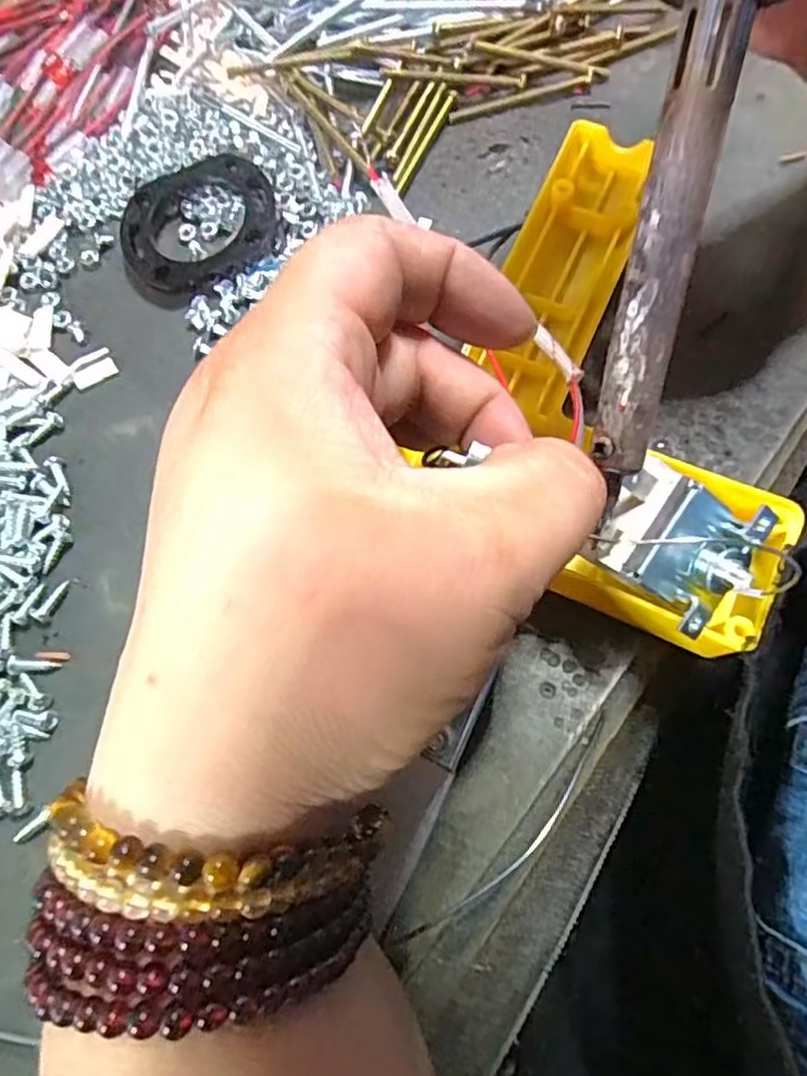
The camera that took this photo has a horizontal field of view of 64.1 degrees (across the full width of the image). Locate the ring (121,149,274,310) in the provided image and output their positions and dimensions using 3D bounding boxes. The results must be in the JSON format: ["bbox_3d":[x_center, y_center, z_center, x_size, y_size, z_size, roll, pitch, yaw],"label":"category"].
[{"bbox_3d":[-0.076,-0.115,0.236,0.059,0.010,0.049,-25,74,-5],"label":"ring"}]

